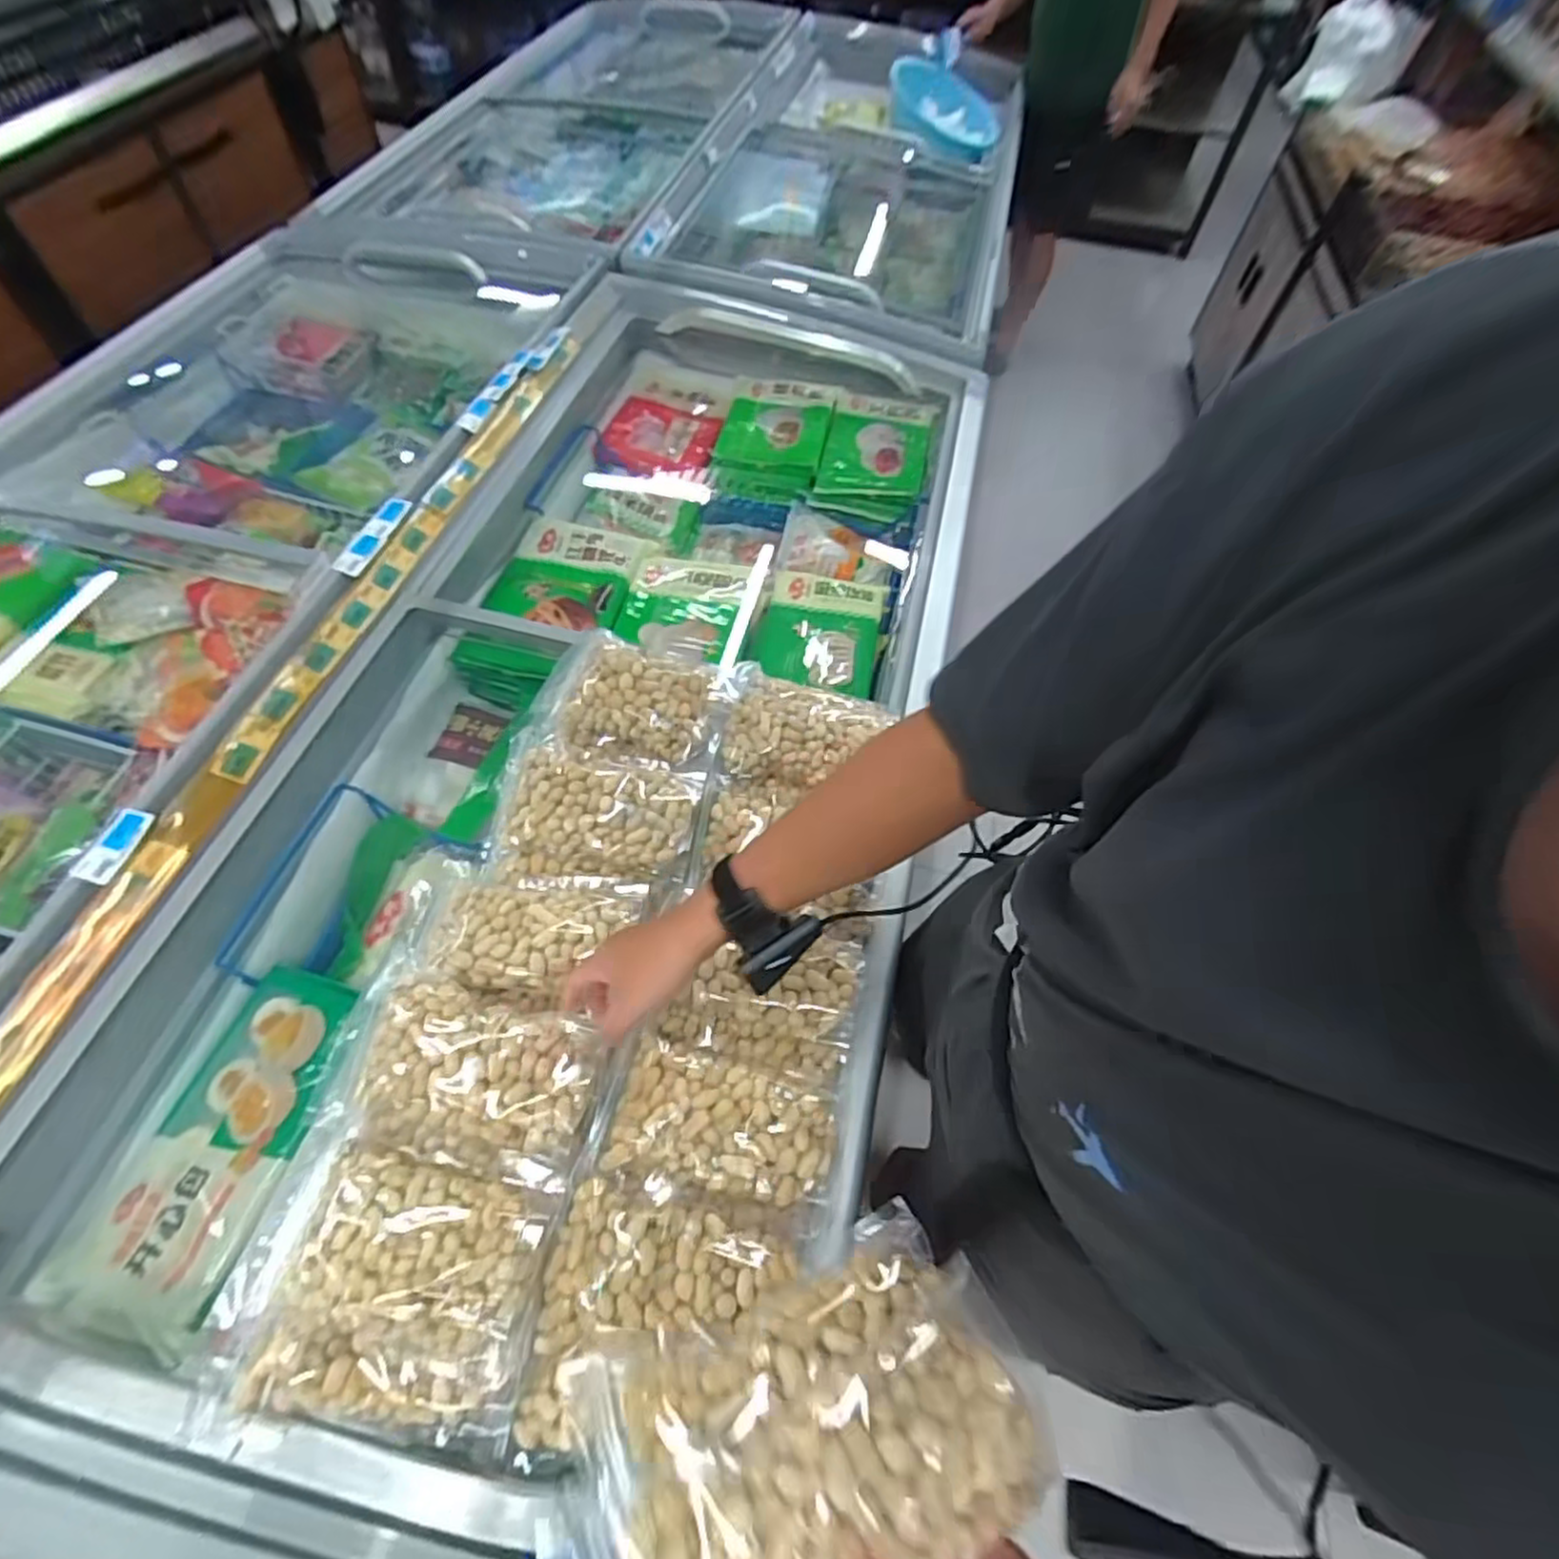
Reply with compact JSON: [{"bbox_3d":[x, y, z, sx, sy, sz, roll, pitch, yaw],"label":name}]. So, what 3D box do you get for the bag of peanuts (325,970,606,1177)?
[{"bbox_3d":[-0.266,0.249,0.618,0.215,0.071,0.130,11,57,3],"label":"bag of peanuts"}]

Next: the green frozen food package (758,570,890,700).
[{"bbox_3d":[0.064,-0.231,1.122,0.180,0.057,0.234,10,57,3],"label":"green frozen food package"}]

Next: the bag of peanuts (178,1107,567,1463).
[{"bbox_3d":[-0.302,0.380,0.549,0.238,0.068,0.211,8,57,2],"label":"bag of peanuts"}]

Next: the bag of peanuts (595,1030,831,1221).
[{"bbox_3d":[-0.051,0.302,0.640,0.201,0.043,0.116,11,57,3],"label":"bag of peanuts"}]

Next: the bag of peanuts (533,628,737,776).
[{"bbox_3d":[-0.179,-0.096,0.862,0.243,0.071,0.197,12,57,4],"label":"bag of peanuts"}]

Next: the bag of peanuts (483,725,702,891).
[{"bbox_3d":[-0.206,0.040,0.777,0.223,0.058,0.161,11,57,4],"label":"bag of peanuts"}]

